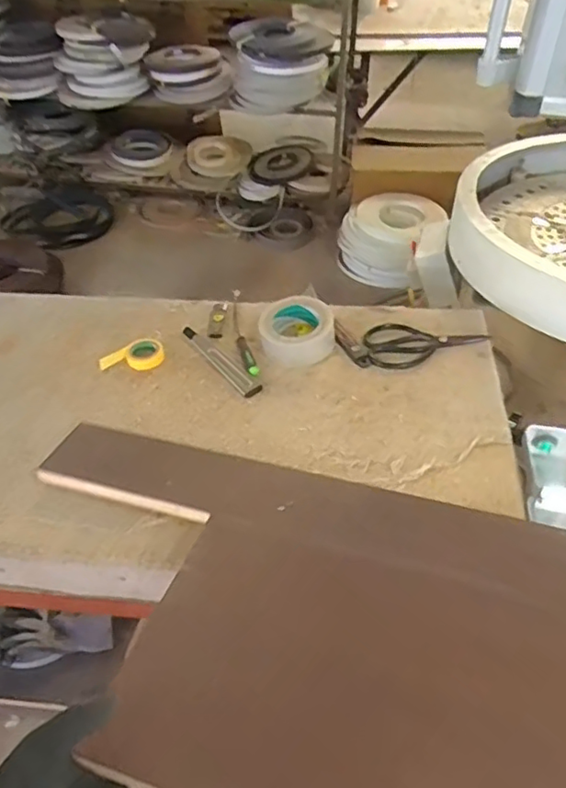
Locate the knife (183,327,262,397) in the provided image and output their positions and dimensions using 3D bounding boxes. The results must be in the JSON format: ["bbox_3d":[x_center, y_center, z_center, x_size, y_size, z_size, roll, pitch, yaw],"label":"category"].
[{"bbox_3d":[-0.095,-0.052,0.929,0.029,0.014,0.178,-30,53,-26],"label":"knife"}]

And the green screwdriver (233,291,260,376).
[{"bbox_3d":[-0.066,-0.092,0.965,0.020,0.025,0.183,-15,51,-7],"label":"green screwdriver"}]

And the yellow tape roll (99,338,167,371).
[{"bbox_3d":[-0.229,-0.053,0.938,0.094,0.017,0.057,-29,53,-25],"label":"yellow tape roll"}]

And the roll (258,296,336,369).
[{"bbox_3d":[0.024,-0.095,0.936,0.113,0.046,0.123,0,46,0],"label":"roll"}]

